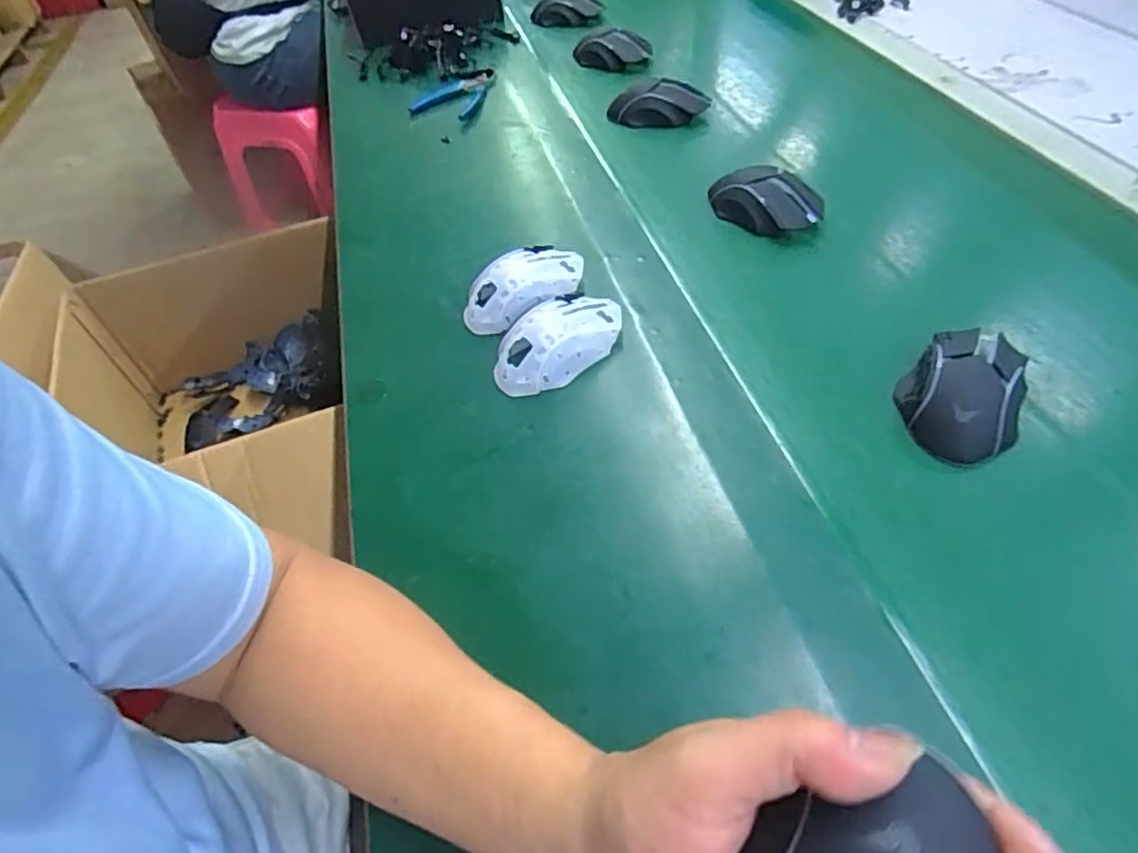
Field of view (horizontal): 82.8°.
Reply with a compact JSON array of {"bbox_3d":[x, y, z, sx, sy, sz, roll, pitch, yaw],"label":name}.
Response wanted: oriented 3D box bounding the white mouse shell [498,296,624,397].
[{"bbox_3d":[-0.008,-0.068,0.514,0.111,0.034,0.056,-30,53,-17],"label":"white mouse shell"}]

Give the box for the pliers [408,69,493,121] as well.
[{"bbox_3d":[-0.143,-0.435,0.842,0.097,0.014,0.109,21,56,22],"label":"pliers"}]

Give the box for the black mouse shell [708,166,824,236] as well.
[{"bbox_3d":[0.188,-0.216,0.617,0.105,0.038,0.057,11,52,15],"label":"black mouse shell"}]

